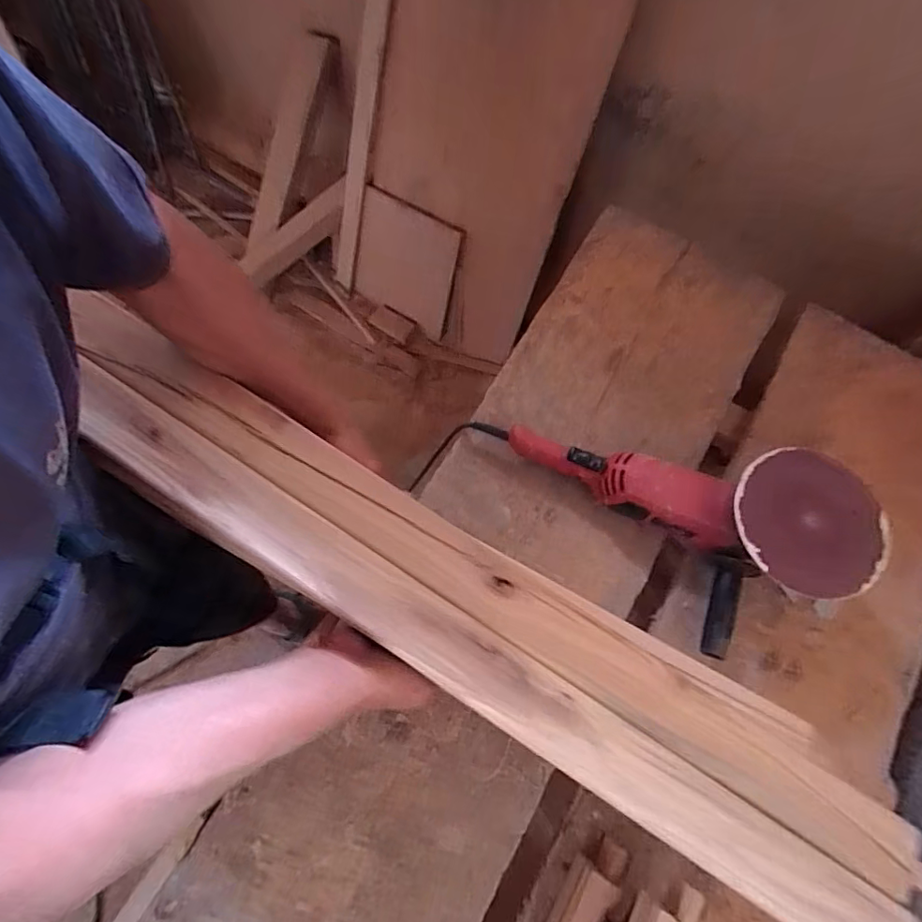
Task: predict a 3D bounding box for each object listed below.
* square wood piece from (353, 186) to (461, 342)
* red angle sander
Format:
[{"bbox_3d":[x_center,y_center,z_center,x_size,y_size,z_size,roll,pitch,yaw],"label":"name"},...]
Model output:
[{"bbox_3d":[-0.168,-0.573,1.536,0.319,0.317,0.024,29,45,12],"label":"square wood piece"},{"bbox_3d":[0.261,0.083,0.670,0.440,0.134,0.239,16,70,19],"label":"red angle sander"}]

